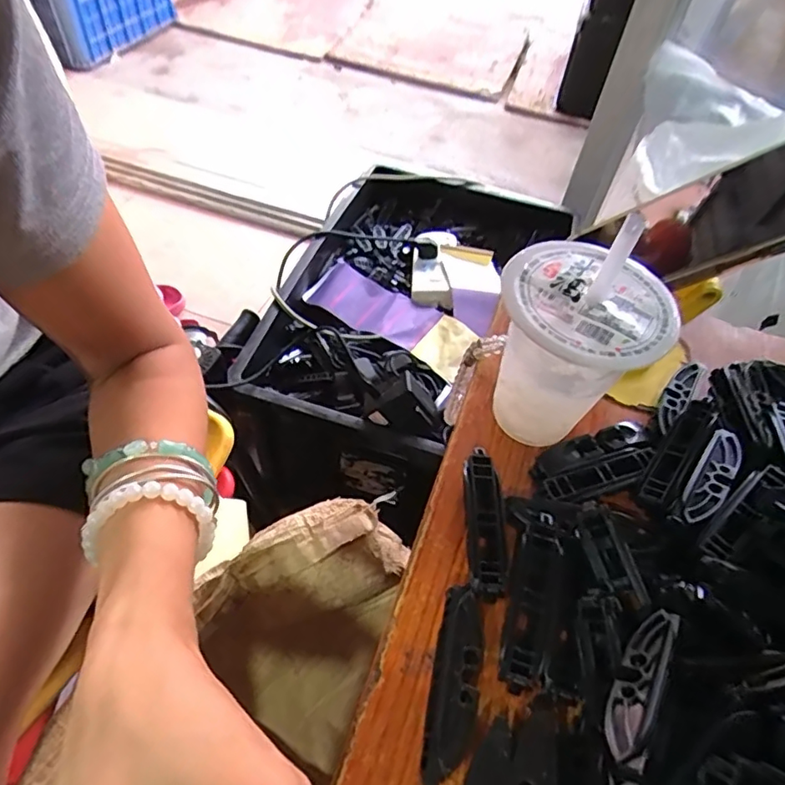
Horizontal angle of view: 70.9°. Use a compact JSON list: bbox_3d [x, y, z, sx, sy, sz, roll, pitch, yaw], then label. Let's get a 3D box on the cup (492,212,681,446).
[{"bbox_3d":[0.094,-0.027,0.295,0.081,0.120,0.077,3,52,-3],"label":"cup"}]

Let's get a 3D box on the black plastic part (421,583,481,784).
[{"bbox_3d":[0.027,0.129,0.246,0.019,0.017,0.080,12,52,4],"label":"black plastic part"}]

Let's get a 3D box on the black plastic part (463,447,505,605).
[{"bbox_3d":[0.048,0.069,0.293,0.018,0.019,0.080,4,52,-2],"label":"black plastic part"}]

